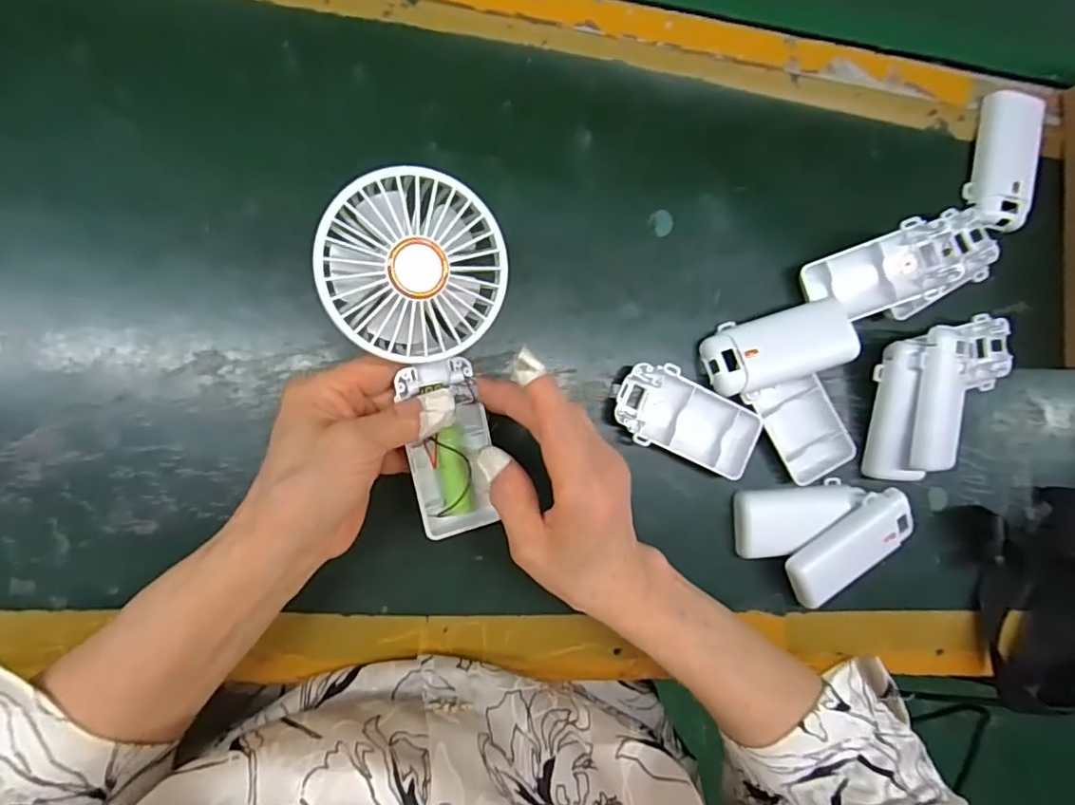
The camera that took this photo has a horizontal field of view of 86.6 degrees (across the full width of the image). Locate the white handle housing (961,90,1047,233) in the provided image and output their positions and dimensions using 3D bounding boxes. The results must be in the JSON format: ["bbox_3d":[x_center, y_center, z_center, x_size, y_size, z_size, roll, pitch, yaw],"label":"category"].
[{"bbox_3d":[0.337,-0.175,0.411,0.043,0.013,0.098,14,85,-10],"label":"white handle housing"}]

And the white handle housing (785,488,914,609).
[{"bbox_3d":[0.203,0.096,0.375,0.092,0.025,0.042,-35,94,-10],"label":"white handle housing"}]

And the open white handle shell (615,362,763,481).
[{"bbox_3d":[0.095,0.011,0.362,0.094,0.018,0.048,21,84,-9],"label":"open white handle shell"}]

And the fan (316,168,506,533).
[{"bbox_3d":[-0.053,-0.019,0.288,0.080,0.035,0.180,-9,113,-9],"label":"fan"}]

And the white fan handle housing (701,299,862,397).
[{"bbox_3d":[0.156,-0.036,0.364,0.096,0.017,0.046,-13,90,-11],"label":"white fan handle housing"}]

